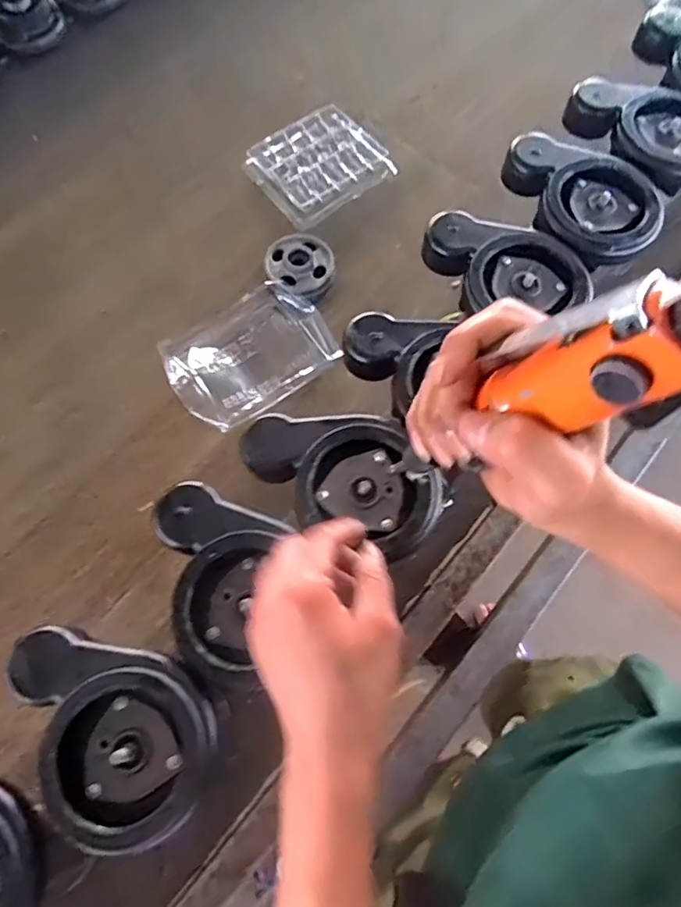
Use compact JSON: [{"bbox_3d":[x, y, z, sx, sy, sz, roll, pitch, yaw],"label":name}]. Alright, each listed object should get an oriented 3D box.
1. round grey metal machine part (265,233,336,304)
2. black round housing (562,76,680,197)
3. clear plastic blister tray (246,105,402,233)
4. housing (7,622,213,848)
[{"bbox_3d":[-0.058,-0.237,0.748,0.088,0.052,0.086,0,69,0],"label":"round grey metal machine part"},{"bbox_3d":[0.324,-0.351,0.618,0.169,0.045,0.095,40,74,14],"label":"black round housing"},{"bbox_3d":[-0.032,-0.406,0.809,0.166,0.032,0.141,-38,74,-13],"label":"clear plastic blister tray"},{"bbox_3d":[-0.157,0.186,0.408,0.116,0.033,0.165,-28,72,-10],"label":"housing"}]

